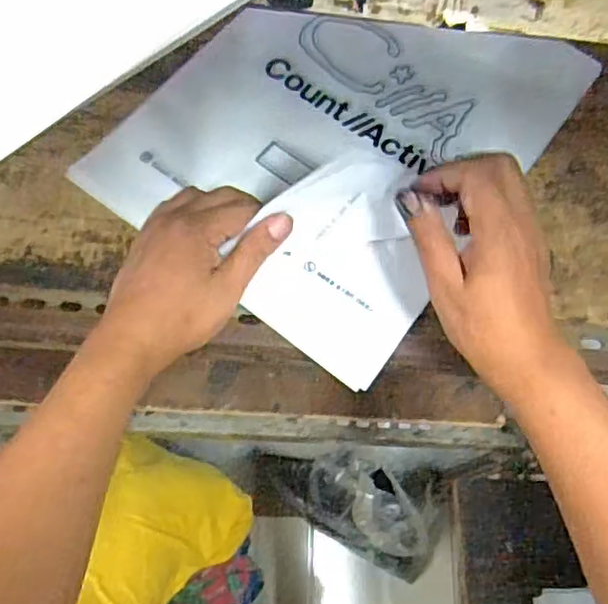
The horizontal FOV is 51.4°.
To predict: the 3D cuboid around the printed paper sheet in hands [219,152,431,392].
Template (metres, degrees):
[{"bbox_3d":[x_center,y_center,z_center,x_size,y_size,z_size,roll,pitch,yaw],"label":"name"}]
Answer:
[{"bbox_3d":[0.035,-0.033,0.438,0.117,0.065,0.138,35,72,10],"label":"printed paper sheet in hands"}]

